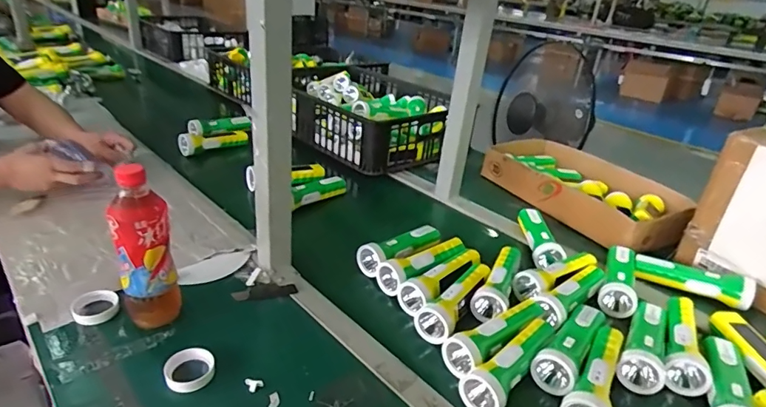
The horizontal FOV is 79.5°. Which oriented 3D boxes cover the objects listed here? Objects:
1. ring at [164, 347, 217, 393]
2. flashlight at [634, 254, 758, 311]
[{"bbox_3d":[-0.229,0.196,0.544,0.054,0.018,0.056,4,29,-2],"label":"ring"},{"bbox_3d":[0.513,0.122,0.763,0.167,0.042,0.043,21,33,27],"label":"flashlight"}]

